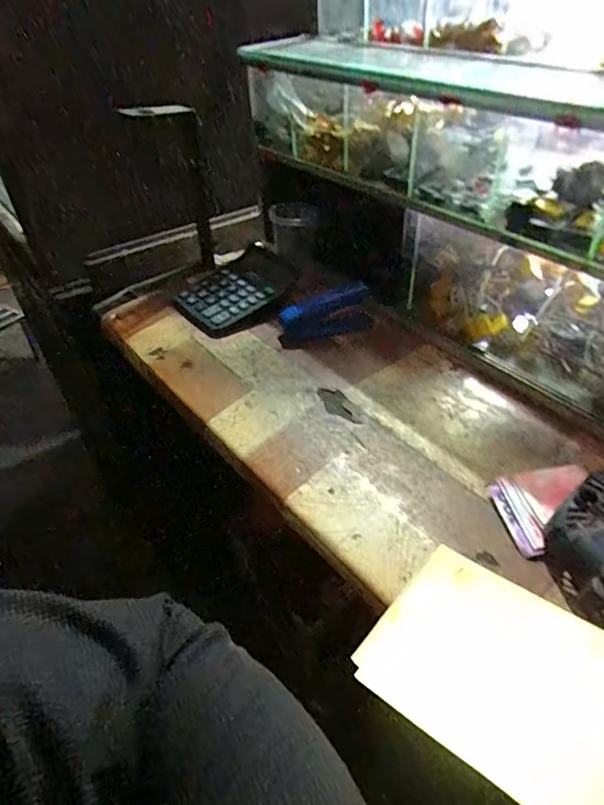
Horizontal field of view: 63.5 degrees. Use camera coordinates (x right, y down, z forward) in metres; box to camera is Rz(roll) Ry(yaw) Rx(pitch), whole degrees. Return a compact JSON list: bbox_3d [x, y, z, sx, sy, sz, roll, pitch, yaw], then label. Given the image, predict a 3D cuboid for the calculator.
[{"bbox_3d":[-0.084,-0.146,0.642,0.148,0.016,0.118,-37,62,-15],"label":"calculator"}]

